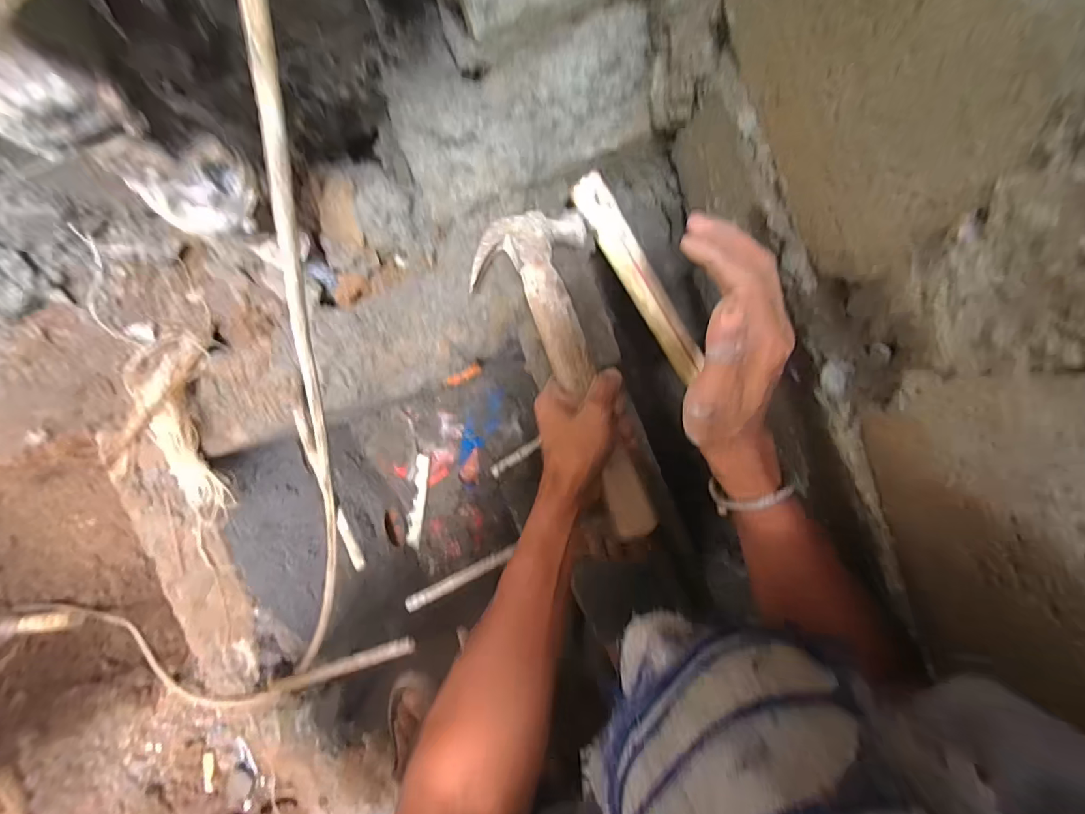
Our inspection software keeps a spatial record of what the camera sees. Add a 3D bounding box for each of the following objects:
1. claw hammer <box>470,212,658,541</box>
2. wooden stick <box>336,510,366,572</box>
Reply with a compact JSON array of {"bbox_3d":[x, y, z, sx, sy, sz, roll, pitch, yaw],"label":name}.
[{"bbox_3d":[0.027,-0.034,0.413,0.107,0.038,0.305,-20,83,5],"label":"claw hammer"},{"bbox_3d":[-0.191,0.133,0.458,0.008,0.011,0.064,-19,93,5],"label":"wooden stick"}]

